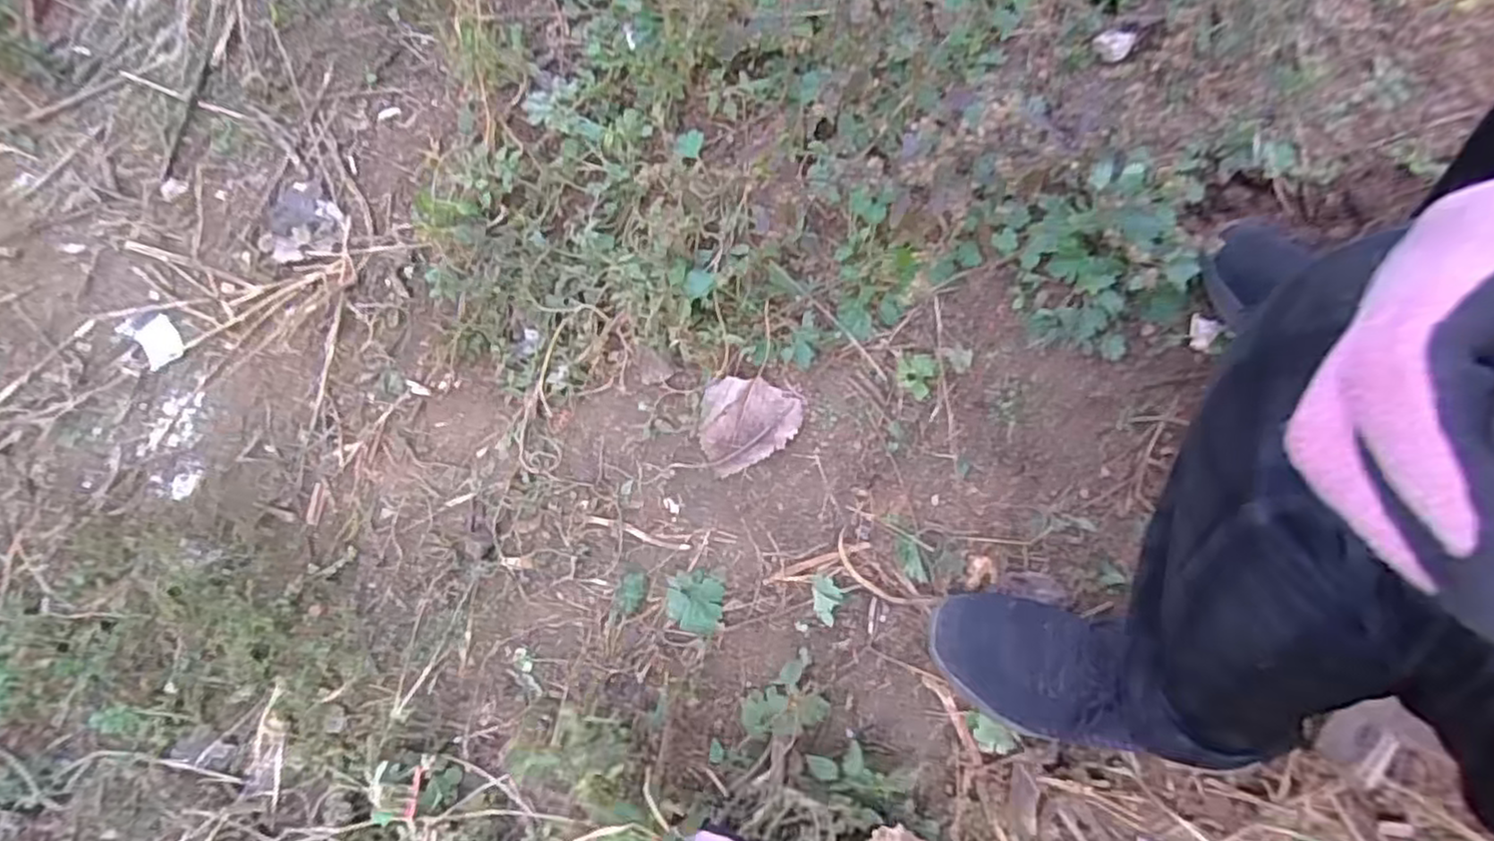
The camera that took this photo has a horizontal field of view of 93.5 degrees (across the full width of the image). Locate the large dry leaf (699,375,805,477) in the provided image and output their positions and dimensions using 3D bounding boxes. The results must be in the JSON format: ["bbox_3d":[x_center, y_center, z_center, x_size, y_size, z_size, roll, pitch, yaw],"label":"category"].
[{"bbox_3d":[0.004,0.003,0.644,0.093,0.026,0.085,-3,68,0],"label":"large dry leaf"}]

